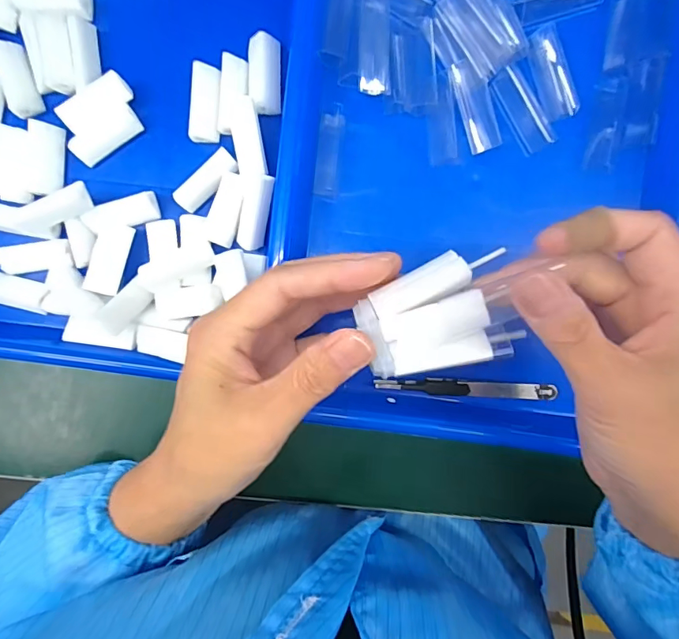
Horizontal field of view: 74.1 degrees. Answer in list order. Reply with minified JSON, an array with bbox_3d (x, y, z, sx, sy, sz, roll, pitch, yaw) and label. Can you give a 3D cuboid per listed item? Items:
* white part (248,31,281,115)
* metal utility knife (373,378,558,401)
[{"bbox_3d":[-0.048,-0.155,0.284,0.020,0.009,0.046,1,95,3],"label":"white part"},{"bbox_3d":[0.080,0.045,0.294,0.111,0.010,0.009,3,95,2],"label":"metal utility knife"}]

